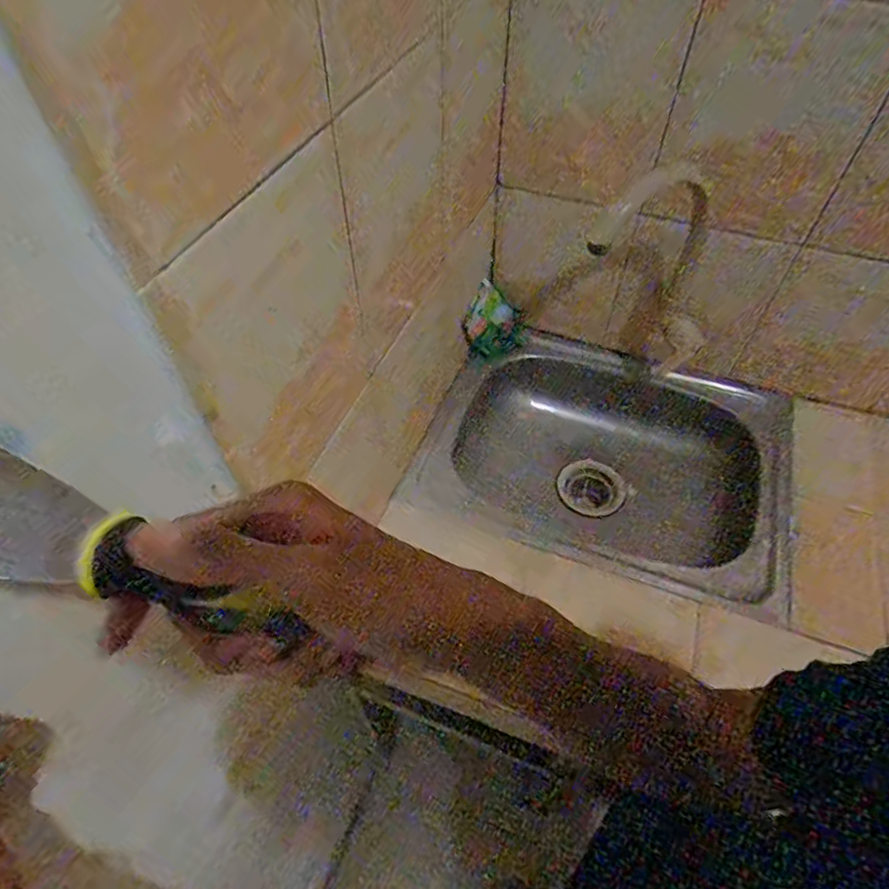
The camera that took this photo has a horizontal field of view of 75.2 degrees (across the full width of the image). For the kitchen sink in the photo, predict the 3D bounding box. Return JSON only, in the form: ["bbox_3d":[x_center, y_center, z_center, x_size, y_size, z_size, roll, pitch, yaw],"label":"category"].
[{"bbox_3d":[0.222,0.036,0.853,0.498,0.155,0.359,16,55,12],"label":"kitchen sink"}]

